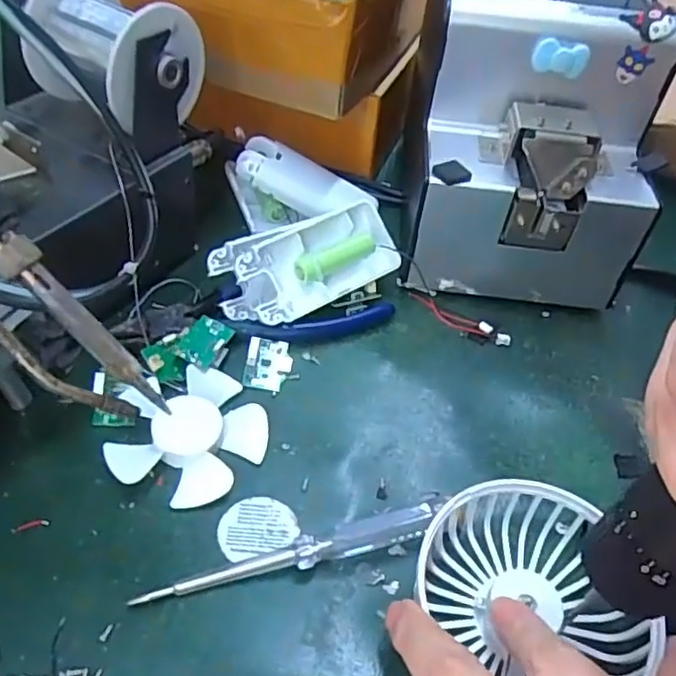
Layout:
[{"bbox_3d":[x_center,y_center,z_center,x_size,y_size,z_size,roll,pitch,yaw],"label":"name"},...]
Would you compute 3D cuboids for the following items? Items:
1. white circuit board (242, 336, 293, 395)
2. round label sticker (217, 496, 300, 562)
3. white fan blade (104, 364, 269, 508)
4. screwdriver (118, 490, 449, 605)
[{"bbox_3d":[-0.037,0.014,0.335,0.023,0.004,0.030,10,61,-3],"label":"white circuit board"},{"bbox_3d":[-0.034,0.082,0.276,0.034,0.004,0.029,-1,44,-9],"label":"round label sticker"},{"bbox_3d":[-0.070,0.042,0.299,0.071,0.015,0.068,3,47,-3],"label":"white fan blade"},{"bbox_3d":[-0.014,0.091,0.263,0.129,0.011,0.016,-15,50,-19],"label":"screwdriver"}]

